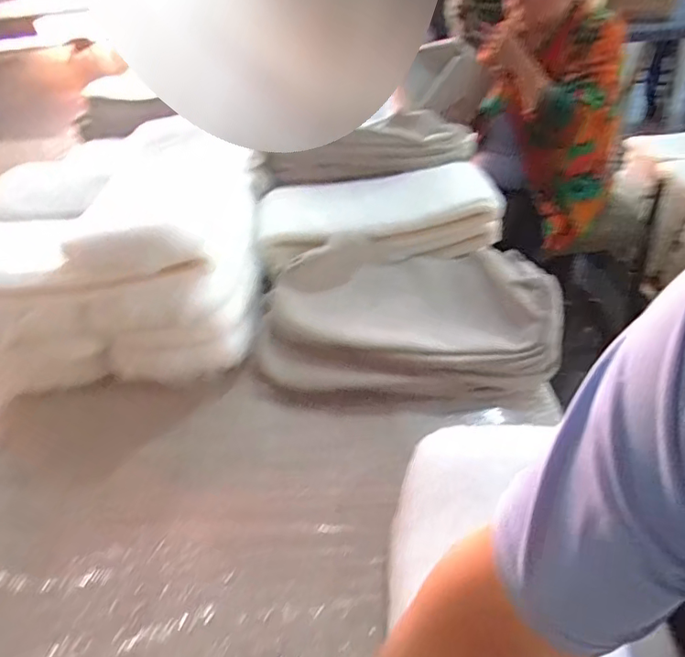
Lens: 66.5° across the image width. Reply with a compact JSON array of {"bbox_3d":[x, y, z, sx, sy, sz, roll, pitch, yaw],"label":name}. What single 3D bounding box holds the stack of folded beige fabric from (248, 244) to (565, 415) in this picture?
[{"bbox_3d":[0.096,-0.026,0.886,0.485,0.097,0.339,-3,43,3],"label":"stack of folded beige fabric"}]

